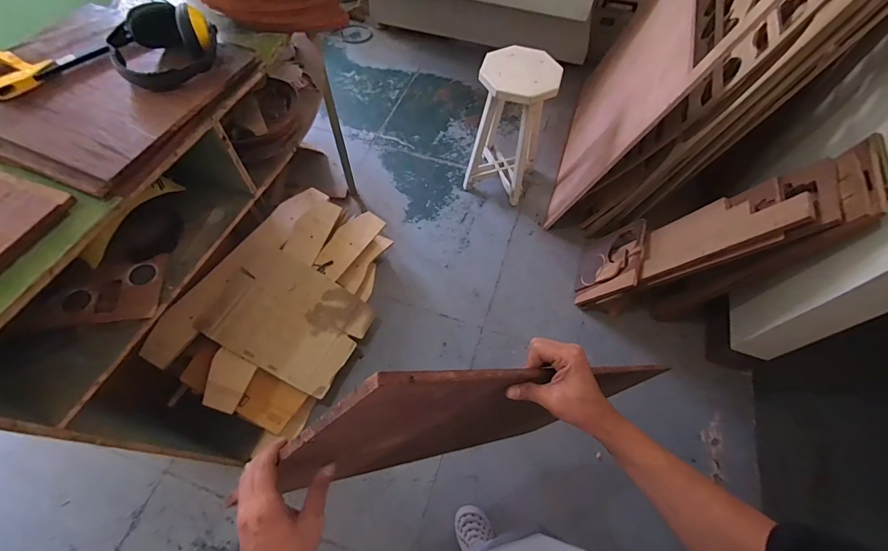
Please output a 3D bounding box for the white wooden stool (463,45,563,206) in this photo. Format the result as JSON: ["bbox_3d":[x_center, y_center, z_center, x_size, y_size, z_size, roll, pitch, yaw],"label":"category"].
[{"bbox_3d":[0.291,-0.658,1.757,0.336,0.653,0.293,9,61,5],"label":"white wooden stool"}]

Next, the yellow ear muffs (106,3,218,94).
[{"bbox_3d":[-0.544,-0.451,0.741,0.189,0.076,0.134,-36,67,-18],"label":"yellow ear muffs"}]

